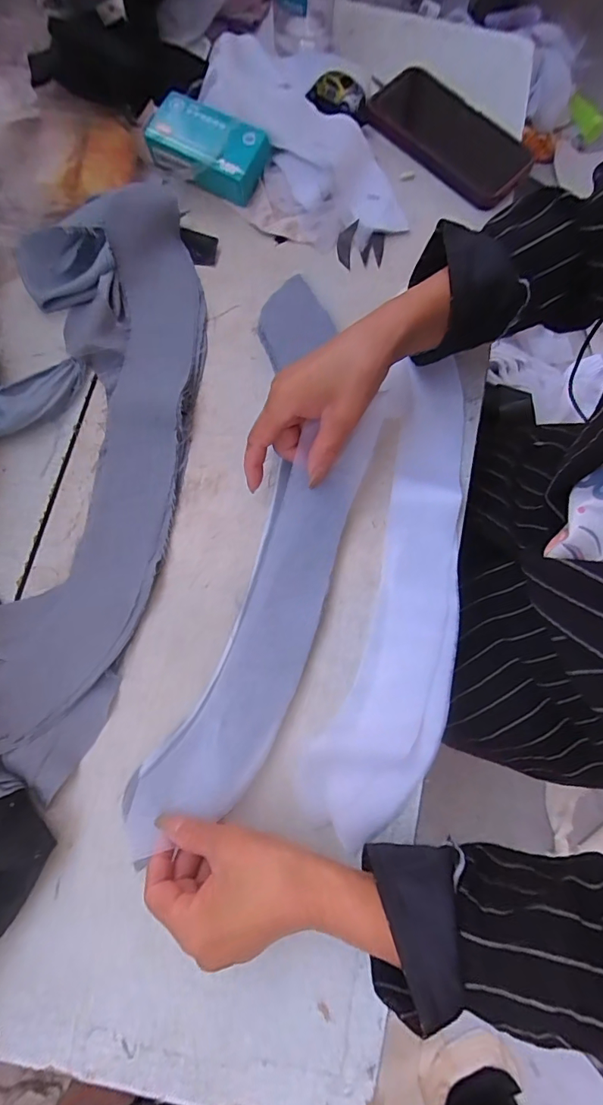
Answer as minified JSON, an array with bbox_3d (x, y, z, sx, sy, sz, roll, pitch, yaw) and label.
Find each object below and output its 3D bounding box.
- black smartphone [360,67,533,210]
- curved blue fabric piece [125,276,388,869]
[{"bbox_3d":[0.151,-0.425,0.470,0.170,0.014,0.099,42,81,7],"label":"black smartphone"},{"bbox_3d":[-0.019,-0.013,0.365,0.116,0.037,0.459,11,78,6],"label":"curved blue fabric piece"}]

